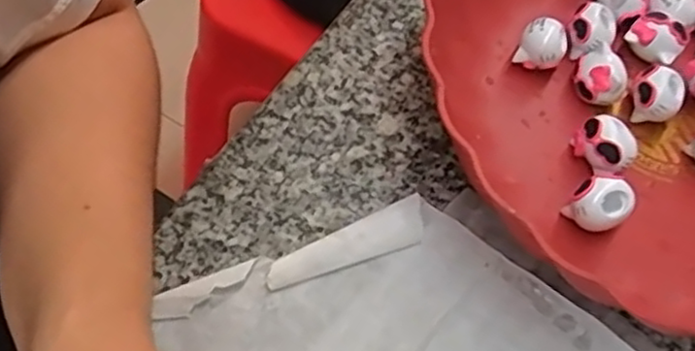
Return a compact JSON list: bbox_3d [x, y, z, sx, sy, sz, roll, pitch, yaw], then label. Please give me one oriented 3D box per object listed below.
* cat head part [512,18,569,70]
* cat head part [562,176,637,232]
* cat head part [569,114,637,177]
[{"bbox_3d":[0.092,-0.060,0.319,0.021,0.021,0.023,26,62,13],"label":"cat head part"},{"bbox_3d":[0.105,0.013,0.280,0.021,0.020,0.019,-29,64,-17],"label":"cat head part"},{"bbox_3d":[0.112,-0.012,0.293,0.015,0.022,0.025,-28,64,-17],"label":"cat head part"}]

